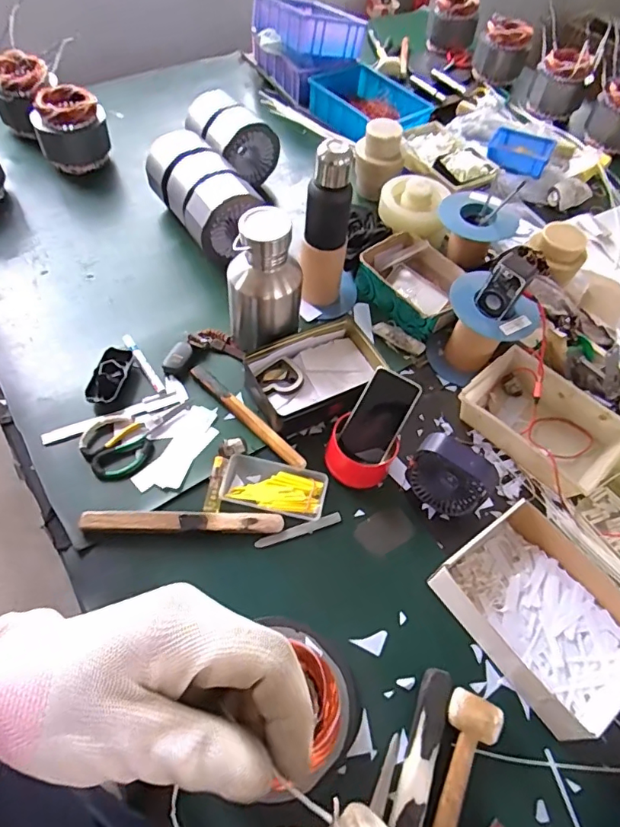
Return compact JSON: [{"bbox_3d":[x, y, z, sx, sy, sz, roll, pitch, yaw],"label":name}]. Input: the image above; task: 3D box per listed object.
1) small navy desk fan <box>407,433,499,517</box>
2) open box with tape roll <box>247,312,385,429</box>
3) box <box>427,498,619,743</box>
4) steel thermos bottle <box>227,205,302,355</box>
[{"bbox_3d":[0.206,0.097,0.753,0.119,0.117,0.064,26,59,12],"label":"small navy desk fan"},{"bbox_3d":[0.021,-0.071,0.874,0.243,0.058,0.153,-24,62,-18],"label":"open box with tape roll"},{"bbox_3d":[0.317,0.262,0.683,0.200,0.063,0.250,-31,65,-22],"label":"box"},{"bbox_3d":[-0.077,-0.202,0.841,0.122,0.242,0.096,2,57,-3],"label":"steel thermos bottle"}]

